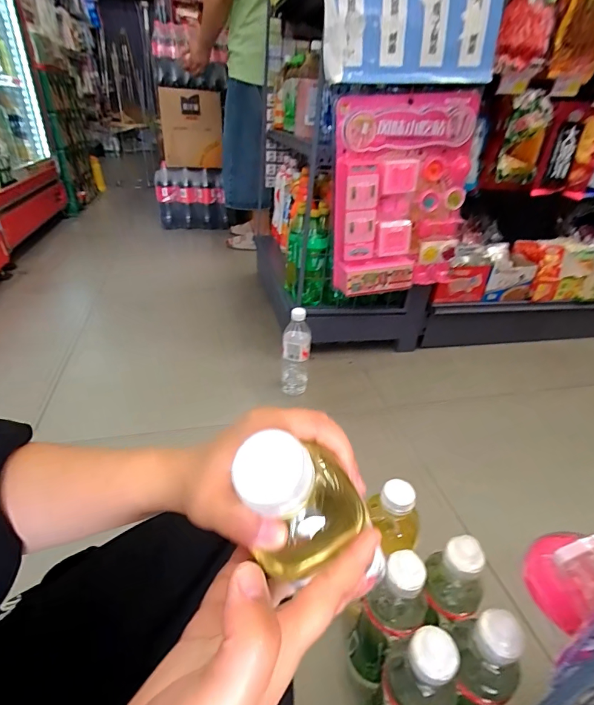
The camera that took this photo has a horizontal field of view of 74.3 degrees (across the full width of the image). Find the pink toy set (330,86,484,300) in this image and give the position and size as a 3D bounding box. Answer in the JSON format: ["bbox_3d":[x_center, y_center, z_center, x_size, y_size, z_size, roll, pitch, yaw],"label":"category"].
[{"bbox_3d":[0.257,-0.366,0.940,0.345,0.430,0.073,-12,25,-10],"label":"pink toy set"}]

